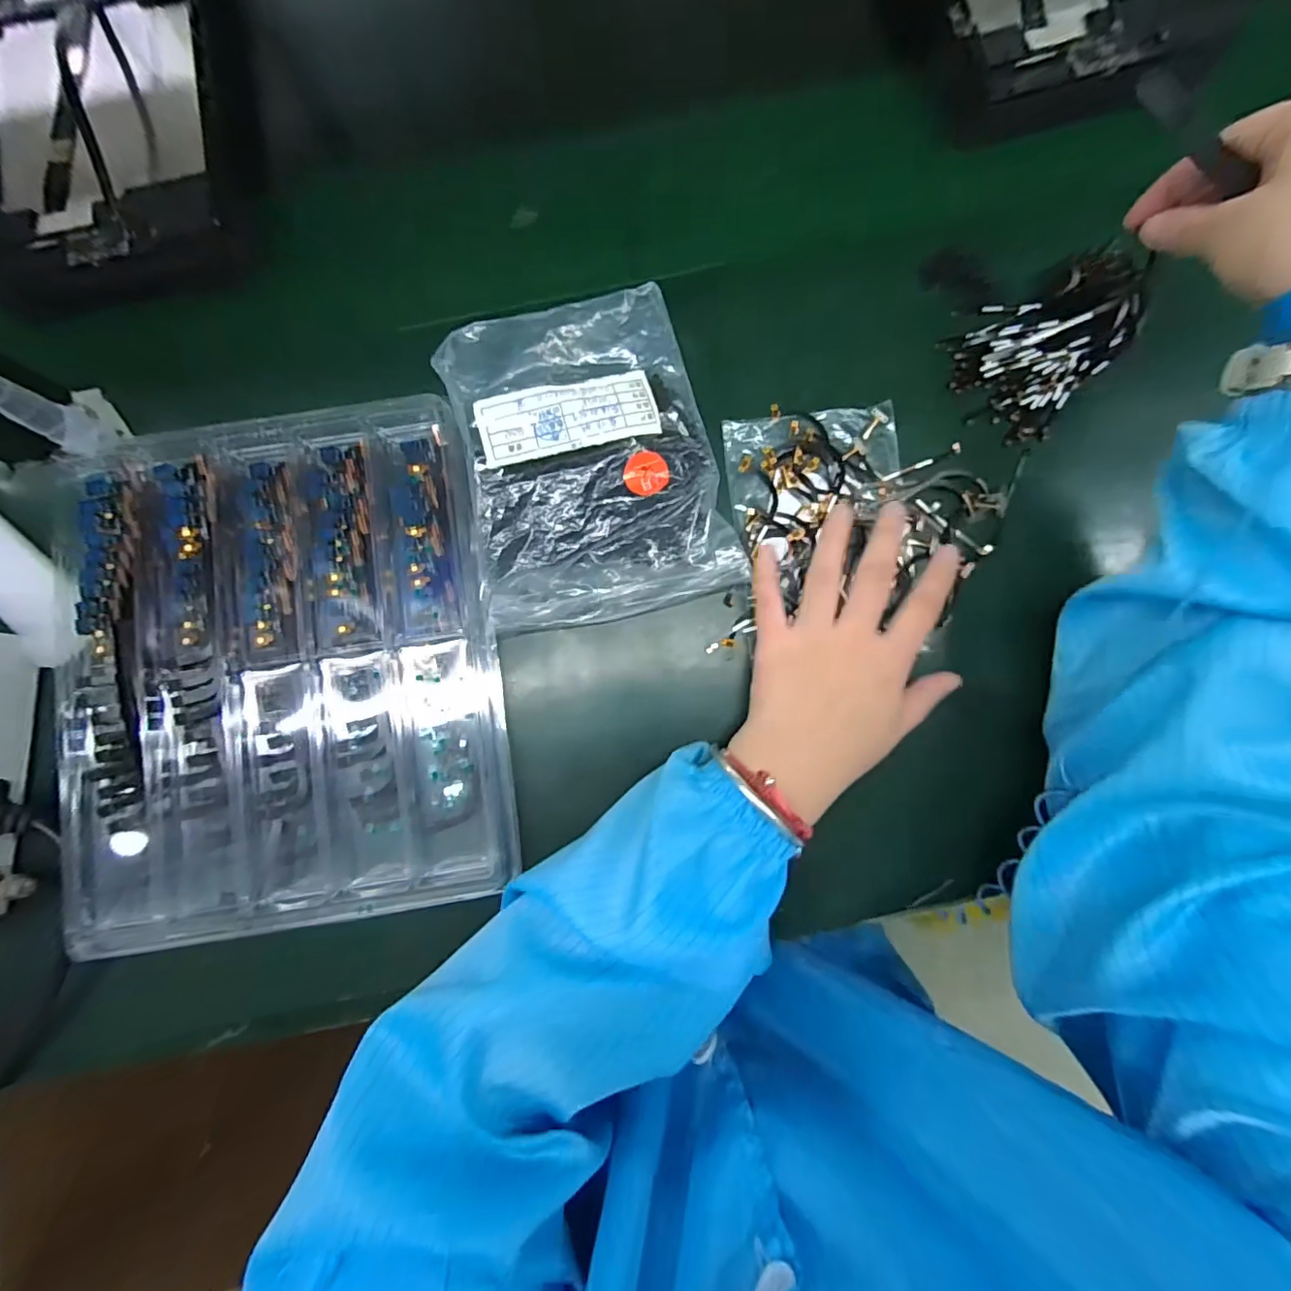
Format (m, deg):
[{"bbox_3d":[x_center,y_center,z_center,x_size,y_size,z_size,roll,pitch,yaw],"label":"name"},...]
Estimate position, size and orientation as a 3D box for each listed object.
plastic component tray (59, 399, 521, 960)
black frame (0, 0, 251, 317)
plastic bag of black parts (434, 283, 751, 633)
[{"bbox_3d":[-0.194,0.008,0.290,0.219,0.020,0.265,-9,83,1],"label":"plastic component tray"},{"bbox_3d":[-0.350,-0.335,0.341,0.151,0.045,0.255,-6,83,-1],"label":"black frame"},{"bbox_3d":[-0.032,-0.106,0.302,0.136,0.028,0.175,-13,83,-2],"label":"plastic bag of black parts"}]

